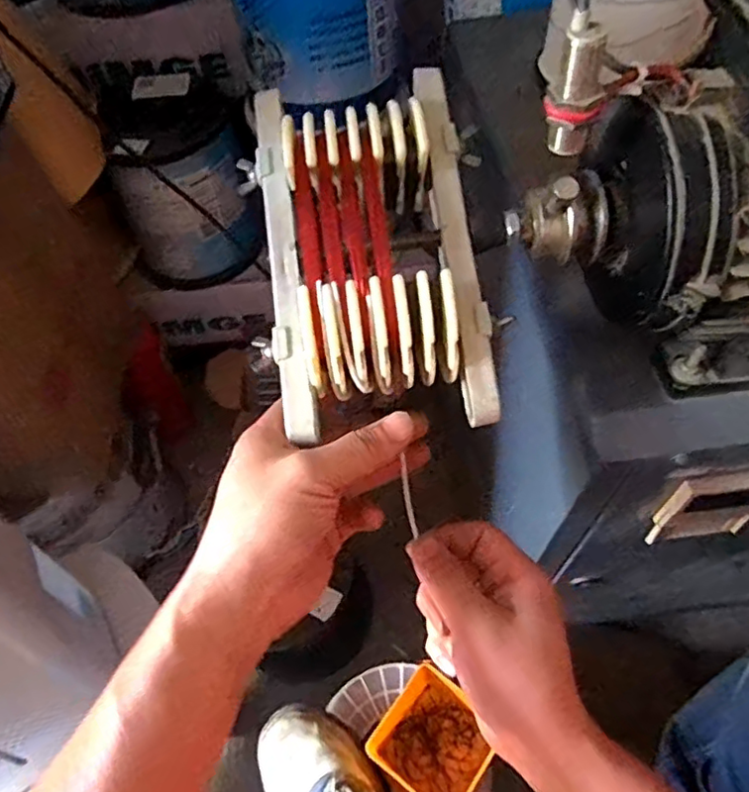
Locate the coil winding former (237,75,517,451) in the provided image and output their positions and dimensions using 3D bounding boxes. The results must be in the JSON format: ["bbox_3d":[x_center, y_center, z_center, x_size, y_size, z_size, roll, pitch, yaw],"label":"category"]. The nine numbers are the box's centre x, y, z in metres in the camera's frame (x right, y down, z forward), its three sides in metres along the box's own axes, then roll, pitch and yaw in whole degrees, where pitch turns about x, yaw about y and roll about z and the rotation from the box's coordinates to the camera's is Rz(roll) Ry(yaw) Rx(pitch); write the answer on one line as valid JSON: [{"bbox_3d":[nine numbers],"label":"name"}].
[{"bbox_3d":[-0.002,-0.075,0.323,0.114,0.055,0.201,-6,80,-19],"label":"coil winding former"}]

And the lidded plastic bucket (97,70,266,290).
[{"bbox_3d":[-0.266,-0.299,0.825,0.175,0.209,0.174,-23,61,-10],"label":"lidded plastic bucket"}]

